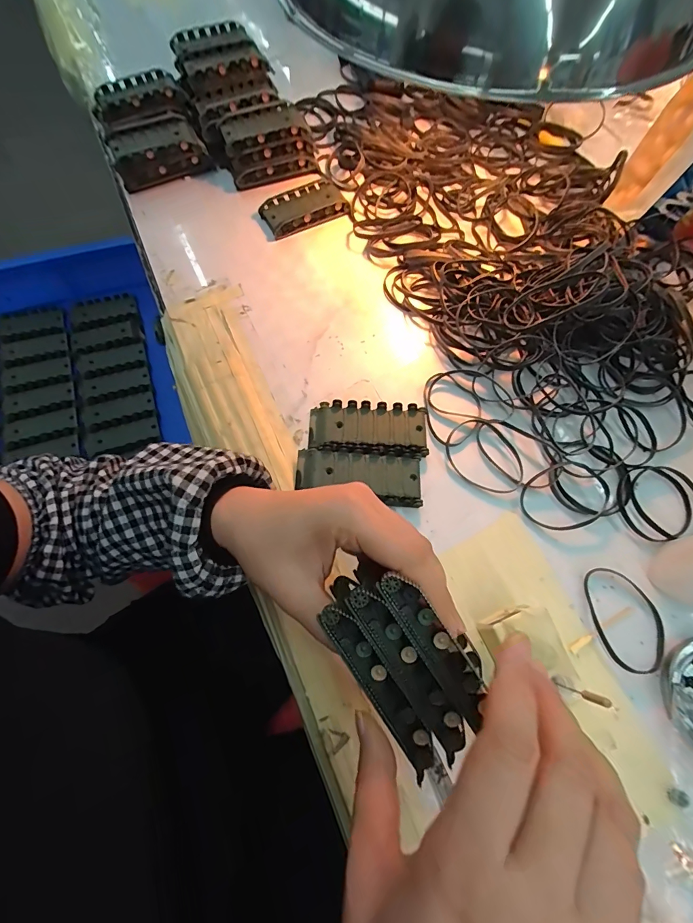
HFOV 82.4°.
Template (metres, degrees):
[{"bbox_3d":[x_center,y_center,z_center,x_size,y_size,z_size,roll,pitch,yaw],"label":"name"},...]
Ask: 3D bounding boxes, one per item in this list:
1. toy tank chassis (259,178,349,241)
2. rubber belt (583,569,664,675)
[{"bbox_3d":[-0.047,-0.278,0.433,0.088,0.016,0.046,-26,70,-10],"label":"toy tank chassis"},{"bbox_3d":[0.198,0.111,0.280,0.046,0.004,0.070,-2,68,-1],"label":"rubber belt"}]

